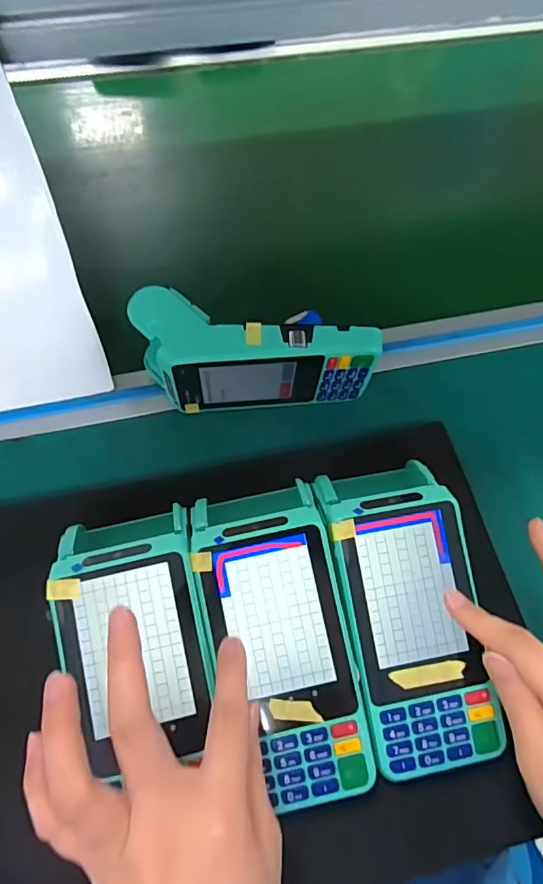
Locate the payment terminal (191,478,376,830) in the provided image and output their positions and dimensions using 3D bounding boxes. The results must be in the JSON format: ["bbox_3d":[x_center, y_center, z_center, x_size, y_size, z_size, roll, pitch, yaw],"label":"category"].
[{"bbox_3d":[0.006,0.109,0.281,0.074,0.042,0.163,-16,77,-9],"label":"payment terminal"}]

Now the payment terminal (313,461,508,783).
[{"bbox_3d":[0.078,0.096,0.288,0.073,0.035,0.165,-8,77,-6],"label":"payment terminal"}]

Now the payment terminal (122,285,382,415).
[{"bbox_3d":[-0.013,-0.064,0.361,0.171,0.078,0.053,-4,67,-4],"label":"payment terminal"}]

